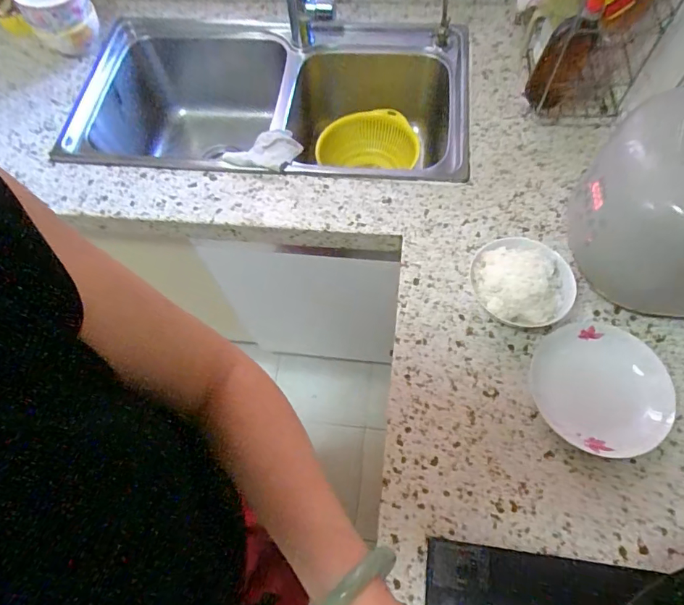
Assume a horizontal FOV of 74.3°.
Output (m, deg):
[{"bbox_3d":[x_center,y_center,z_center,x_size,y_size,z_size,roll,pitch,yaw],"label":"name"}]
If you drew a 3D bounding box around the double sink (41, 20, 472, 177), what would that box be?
[{"bbox_3d":[-0.142,-0.360,0.953,0.751,0.249,0.383,8,66,10],"label":"double sink"}]

